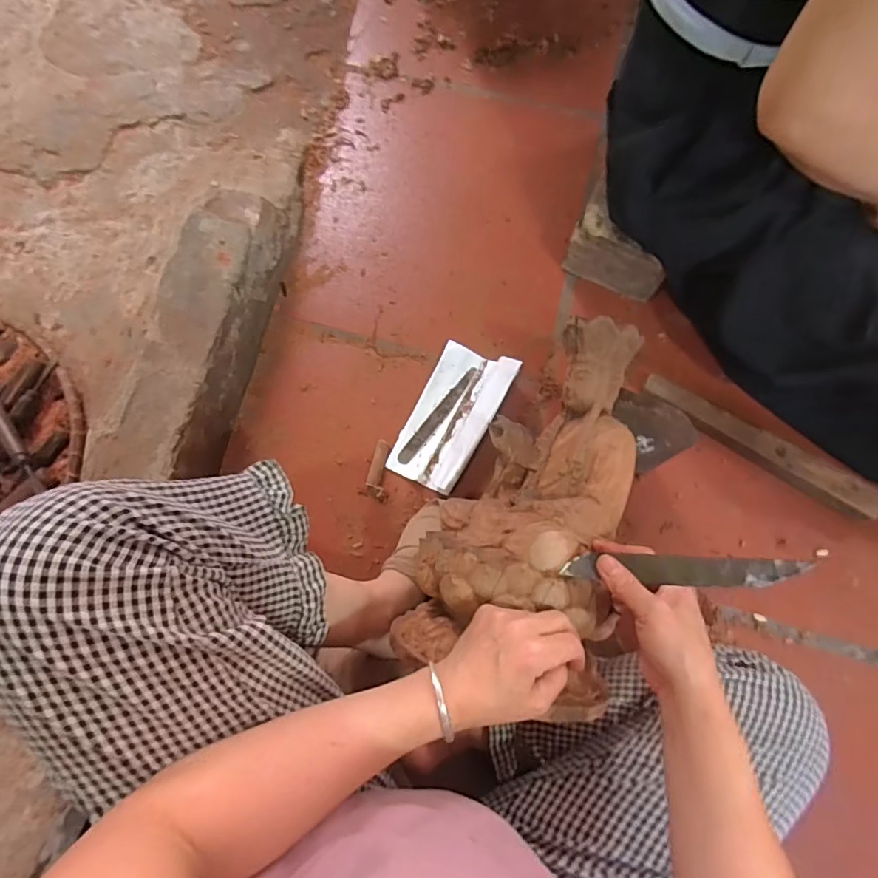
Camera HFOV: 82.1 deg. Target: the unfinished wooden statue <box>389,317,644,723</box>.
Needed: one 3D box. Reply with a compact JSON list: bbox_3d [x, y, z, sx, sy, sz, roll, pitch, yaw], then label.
[{"bbox_3d":[0.121,0.068,0.516,0.192,0.125,0.374,27,70,8],"label":"unfinished wooden statue"}]

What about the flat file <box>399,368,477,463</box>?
[{"bbox_3d":[0.000,-0.034,0.719,0.019,0.004,0.171,36,78,10],"label":"flat file"}]

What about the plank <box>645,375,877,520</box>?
[{"bbox_3d":[0.424,0.008,0.671,0.318,0.019,0.044,31,77,8],"label":"plank"}]

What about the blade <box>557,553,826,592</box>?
[{"bbox_3d":[0.199,0.110,0.419,0.182,0.007,0.024,-2,87,17],"label":"blade"}]

